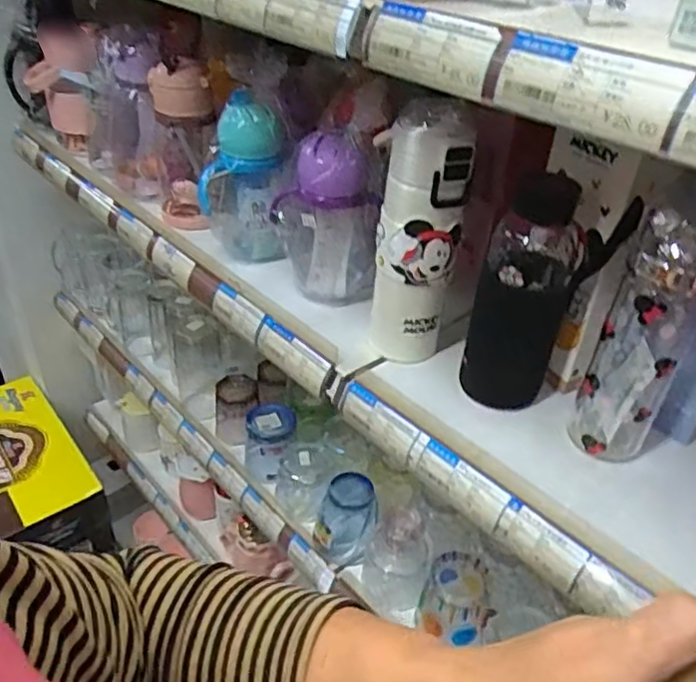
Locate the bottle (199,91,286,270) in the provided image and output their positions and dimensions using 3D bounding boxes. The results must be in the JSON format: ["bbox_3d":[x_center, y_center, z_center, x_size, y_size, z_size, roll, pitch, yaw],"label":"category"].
[{"bbox_3d":[-0.110,-0.161,0.674,0.088,0.169,0.066,2,36,-2],"label":"bottle"}]

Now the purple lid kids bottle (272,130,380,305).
[{"bbox_3d":[-0.020,-0.125,0.637,0.102,0.164,0.067,1,36,-4],"label":"purple lid kids bottle"}]

